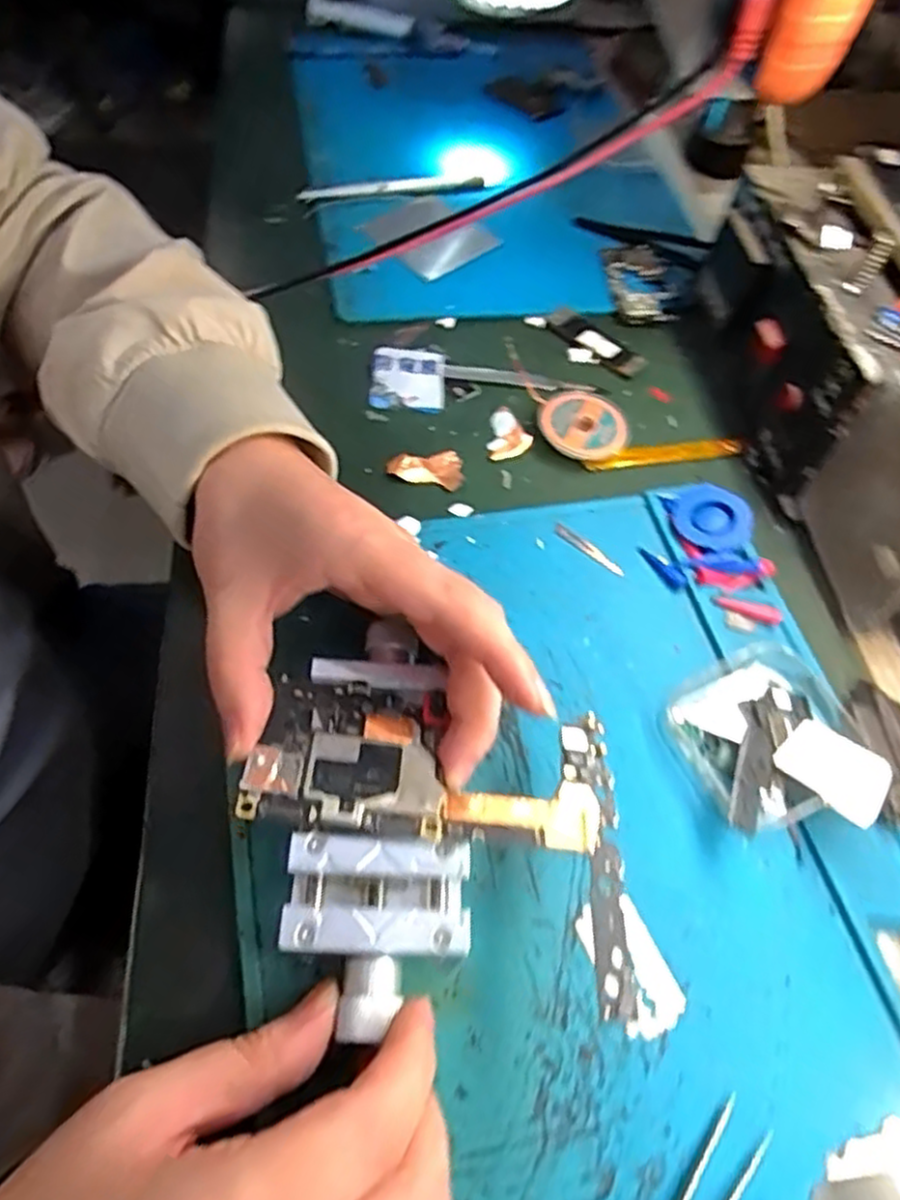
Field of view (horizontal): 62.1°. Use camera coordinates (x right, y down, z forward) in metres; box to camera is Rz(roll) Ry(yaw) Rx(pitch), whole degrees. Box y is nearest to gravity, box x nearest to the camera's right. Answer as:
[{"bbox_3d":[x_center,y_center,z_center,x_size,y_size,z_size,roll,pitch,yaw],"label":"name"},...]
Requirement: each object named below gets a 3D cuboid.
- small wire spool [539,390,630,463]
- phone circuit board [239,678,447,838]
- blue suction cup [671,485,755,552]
[{"bbox_3d":[0.070,-0.091,0.393,0.046,0.013,0.042,34,60,17],"label":"small wire spool"},{"bbox_3d":[-0.033,0.051,0.250,0.063,0.009,0.051,5,56,-2],"label":"phone circuit board"},{"bbox_3d":[0.125,-0.038,0.356,0.033,0.014,0.036,2,56,-3],"label":"blue suction cup"}]

